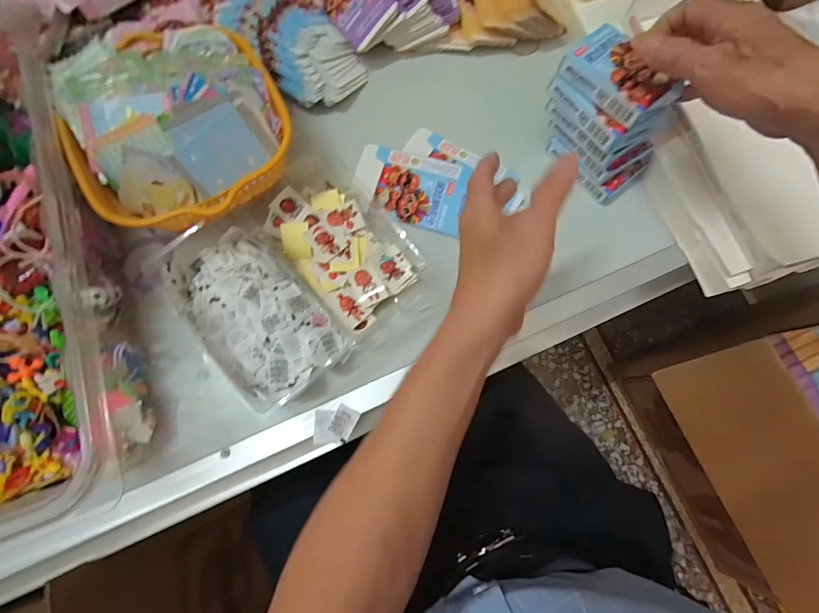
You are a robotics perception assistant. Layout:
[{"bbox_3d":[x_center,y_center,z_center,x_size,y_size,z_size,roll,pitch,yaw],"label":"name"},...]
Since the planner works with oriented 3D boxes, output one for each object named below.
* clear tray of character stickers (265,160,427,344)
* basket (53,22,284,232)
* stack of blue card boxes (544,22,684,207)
[{"bbox_3d":[-0.073,-0.071,0.414,0.108,0.027,0.181,-38,79,-9],"label":"clear tray of character stickers"},{"bbox_3d":[-0.224,-0.177,0.390,0.188,0.074,0.210,-26,78,-7],"label":"basket"},{"bbox_3d":[0.201,-0.193,0.406,0.071,0.107,0.122,-43,80,-10],"label":"stack of blue card boxes"}]

